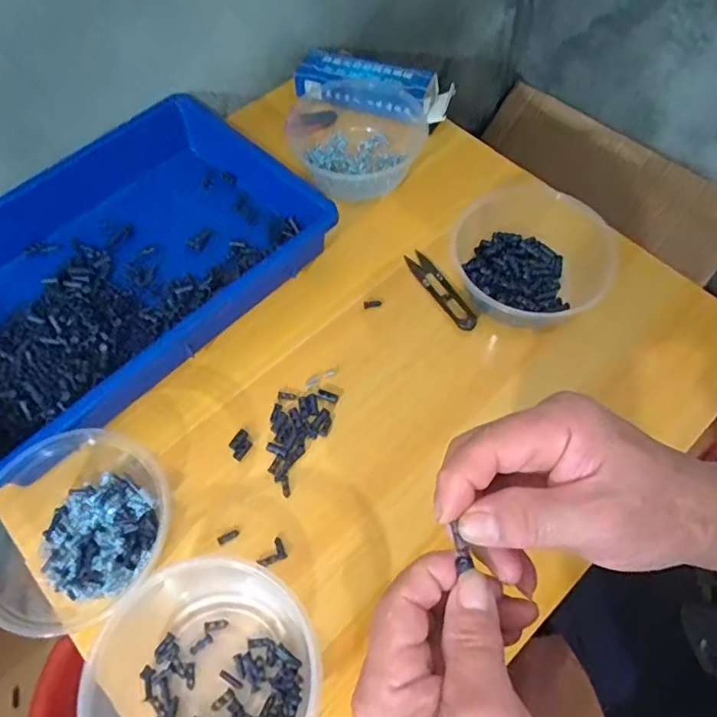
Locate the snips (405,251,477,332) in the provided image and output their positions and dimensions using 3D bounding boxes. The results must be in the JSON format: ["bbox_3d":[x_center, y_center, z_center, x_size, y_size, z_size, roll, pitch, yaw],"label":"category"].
[{"bbox_3d":[0.078,-0.066,0.538,0.023,0.013,0.098,-26,64,-15],"label":"snips"}]

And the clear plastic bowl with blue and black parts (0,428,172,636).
[{"bbox_3d":[-0.211,0.120,0.413,0.122,0.052,0.118,0,60,-1],"label":"clear plastic bowl with blue and black parts"}]

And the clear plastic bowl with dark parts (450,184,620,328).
[{"bbox_3d":[0.152,-0.090,0.529,0.149,0.058,0.139,0,60,-1],"label":"clear plastic bowl with dark parts"}]

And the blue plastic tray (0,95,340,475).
[{"bbox_3d":[-0.240,-0.093,0.526,0.271,0.059,0.369,40,67,20],"label":"blue plastic tray"}]

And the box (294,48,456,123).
[{"bbox_3d":[0.016,-0.311,0.651,0.178,0.037,0.063,20,64,9],"label":"box"}]

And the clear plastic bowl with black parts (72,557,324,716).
[{"bbox_3d":[-0.096,0.212,0.372,0.136,0.060,0.139,0,60,-1],"label":"clear plastic bowl with black parts"}]

